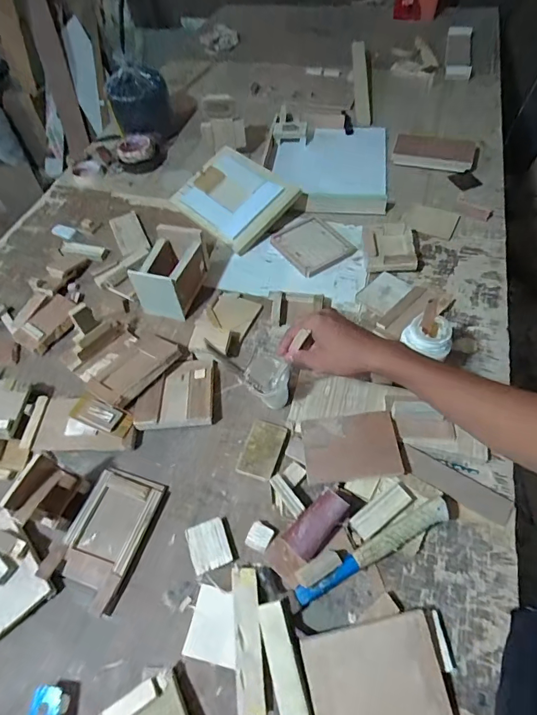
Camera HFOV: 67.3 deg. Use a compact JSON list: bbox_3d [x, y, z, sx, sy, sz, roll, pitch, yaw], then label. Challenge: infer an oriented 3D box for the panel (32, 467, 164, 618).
[{"bbox_3d":[-0.242,0.261,0.608,0.110,0.034,0.177,16,59,15],"label":"panel"}]

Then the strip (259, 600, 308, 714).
[{"bbox_3d":[0.021,0.386,0.492,0.032,0.009,0.150,-19,63,6],"label":"strip"}]

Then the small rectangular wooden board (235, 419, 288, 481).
[{"bbox_3d":[-0.010,0.152,0.669,0.058,0.017,0.097,14,58,14],"label":"small rectangular wooden board"}]

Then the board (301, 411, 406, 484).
[{"bbox_3d":[0.130,0.139,0.639,0.148,0.010,0.102,-7,58,4],"label":"board"}]

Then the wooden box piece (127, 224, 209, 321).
[{"bbox_3d":[-0.199,-0.179,0.848,0.115,0.114,0.158,14,58,13],"label":"wooden box piece"}]

